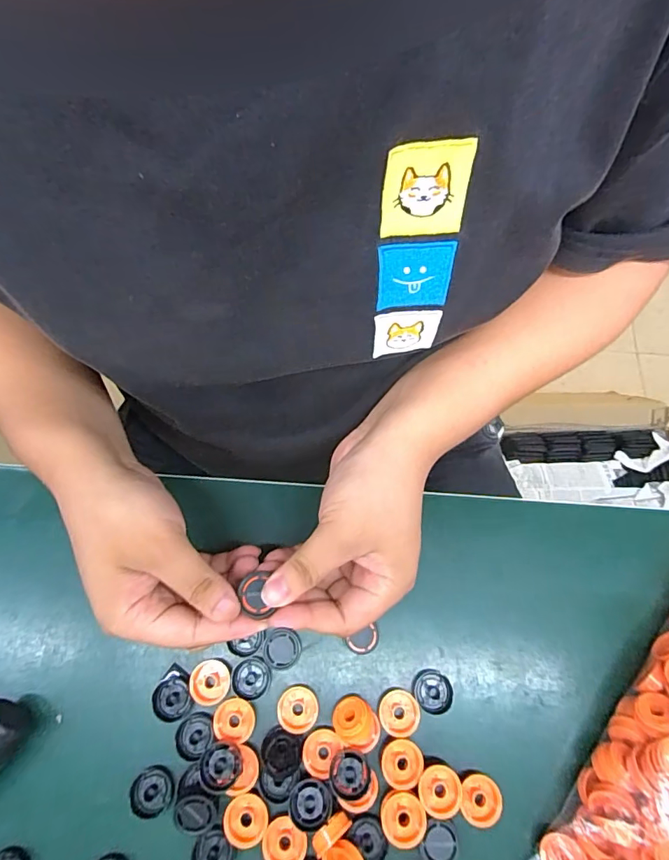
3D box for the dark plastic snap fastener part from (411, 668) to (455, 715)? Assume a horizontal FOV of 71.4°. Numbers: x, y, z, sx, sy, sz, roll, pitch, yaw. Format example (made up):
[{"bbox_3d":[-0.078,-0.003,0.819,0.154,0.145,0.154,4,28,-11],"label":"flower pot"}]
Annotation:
[{"bbox_3d":[0.066,0.174,0.310,0.026,0.006,0.024,1,70,-1],"label":"dark plastic snap fastener part"}]

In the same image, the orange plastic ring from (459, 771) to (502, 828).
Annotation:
[{"bbox_3d":[0.090,0.228,0.287,0.023,0.004,0.026,4,70,0],"label":"orange plastic ring"}]

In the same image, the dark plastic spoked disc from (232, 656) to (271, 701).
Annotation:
[{"bbox_3d":[-0.055,0.165,0.310,0.024,0.004,0.025,1,70,-1],"label":"dark plastic spoked disc"}]

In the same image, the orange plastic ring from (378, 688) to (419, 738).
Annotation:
[{"bbox_3d":[0.042,0.183,0.302,0.025,0.004,0.026,-5,51,4],"label":"orange plastic ring"}]

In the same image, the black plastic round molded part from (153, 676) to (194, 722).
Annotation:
[{"bbox_3d":[-0.107,0.177,0.306,0.023,0.005,0.025,1,70,-1],"label":"black plastic round molded part"}]

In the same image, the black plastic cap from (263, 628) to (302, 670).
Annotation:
[{"bbox_3d":[-0.035,0.149,0.315,0.025,0.008,0.023,1,70,-1],"label":"black plastic cap"}]

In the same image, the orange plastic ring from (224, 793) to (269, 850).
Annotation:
[{"bbox_3d":[-0.053,0.234,0.278,0.025,0.004,0.026,1,70,-1],"label":"orange plastic ring"}]

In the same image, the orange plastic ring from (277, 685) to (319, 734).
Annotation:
[{"bbox_3d":[-0.024,0.181,0.302,0.026,0.004,0.026,1,70,-1],"label":"orange plastic ring"}]

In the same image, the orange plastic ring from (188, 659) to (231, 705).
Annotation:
[{"bbox_3d":[-0.083,0.167,0.308,0.026,0.005,0.026,1,70,-1],"label":"orange plastic ring"}]

